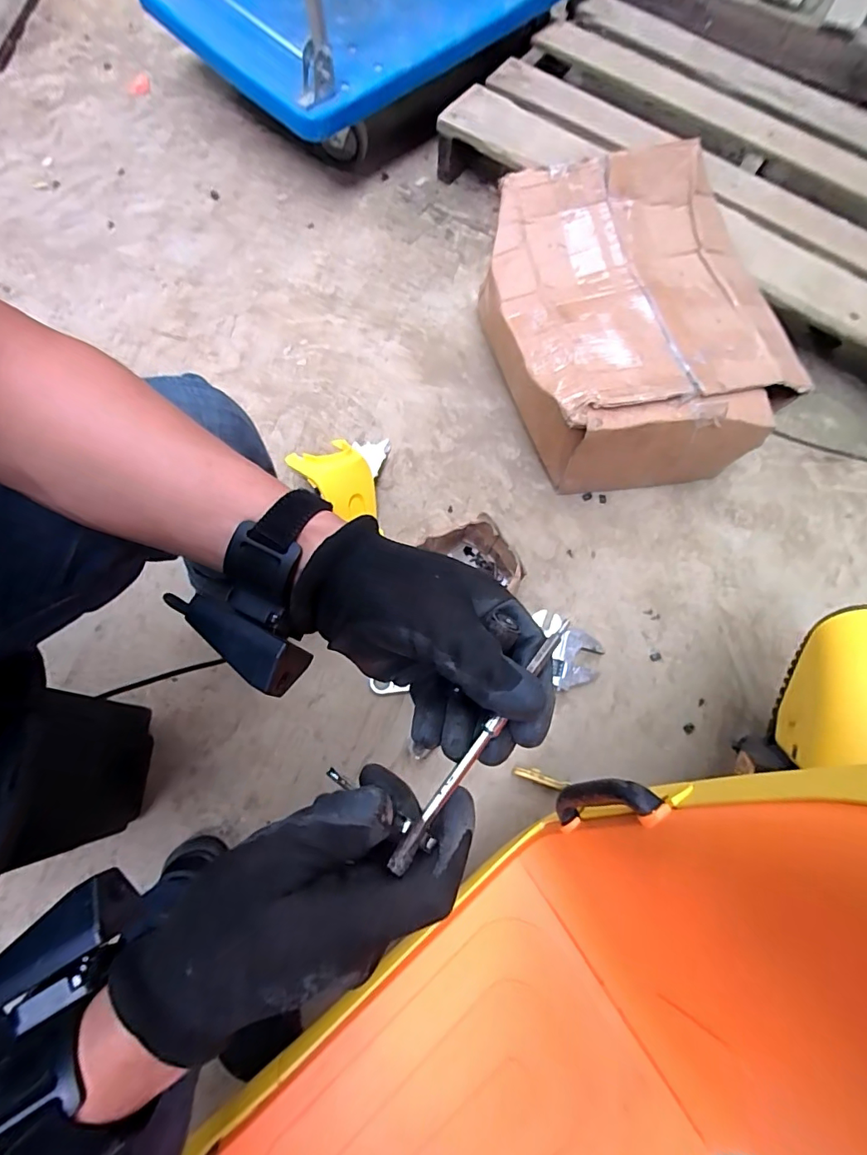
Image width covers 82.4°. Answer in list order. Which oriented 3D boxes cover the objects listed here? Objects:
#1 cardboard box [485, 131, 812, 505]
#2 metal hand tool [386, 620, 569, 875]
[{"bbox_3d":[0.312,-0.385,0.813,0.406,0.245,0.474,-17,74,-8],"label":"cardboard box"},{"bbox_3d":[0.026,0.072,0.233,0.006,0.005,0.137,38,68,9],"label":"metal hand tool"}]

